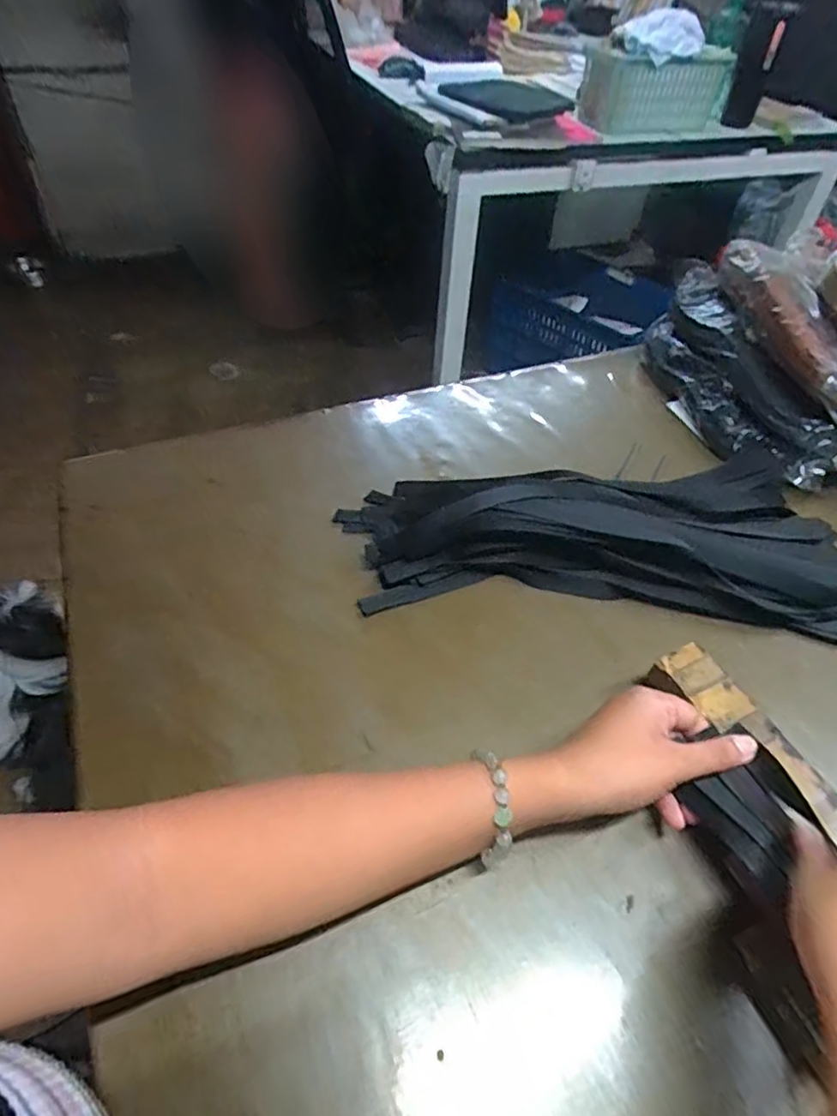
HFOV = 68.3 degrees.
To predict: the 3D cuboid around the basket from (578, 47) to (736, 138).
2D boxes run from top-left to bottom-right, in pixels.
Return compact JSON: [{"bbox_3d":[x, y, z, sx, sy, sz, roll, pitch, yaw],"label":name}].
[{"bbox_3d":[0.511,-1.005,1.322,0.333,0.138,0.138,-21,53,-20],"label":"basket"}]

